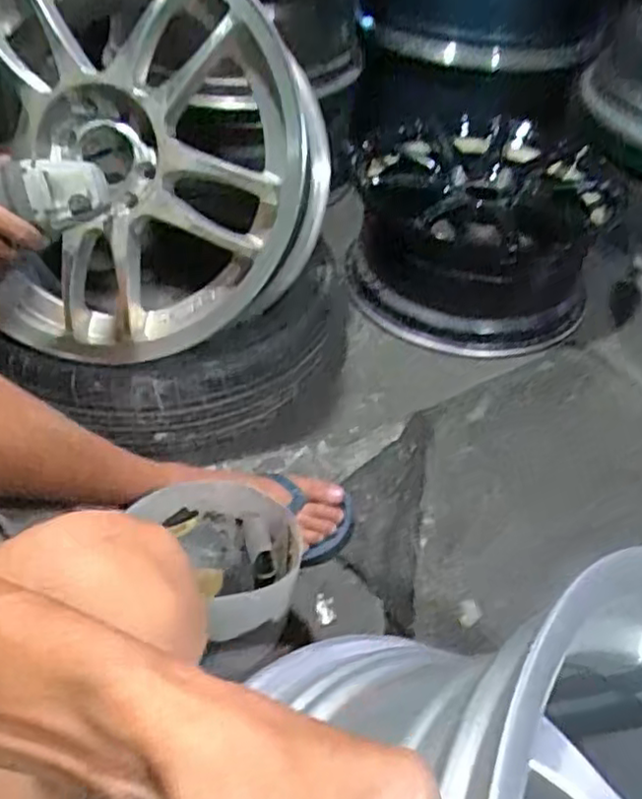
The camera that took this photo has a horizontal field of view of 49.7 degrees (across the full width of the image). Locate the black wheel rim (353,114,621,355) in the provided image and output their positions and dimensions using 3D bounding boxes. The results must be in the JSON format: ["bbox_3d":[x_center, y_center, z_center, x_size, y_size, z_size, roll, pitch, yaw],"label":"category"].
[{"bbox_3d":[0.269,-0.311,1.228,0.424,0.199,0.480,10,45,7],"label":"black wheel rim"}]

